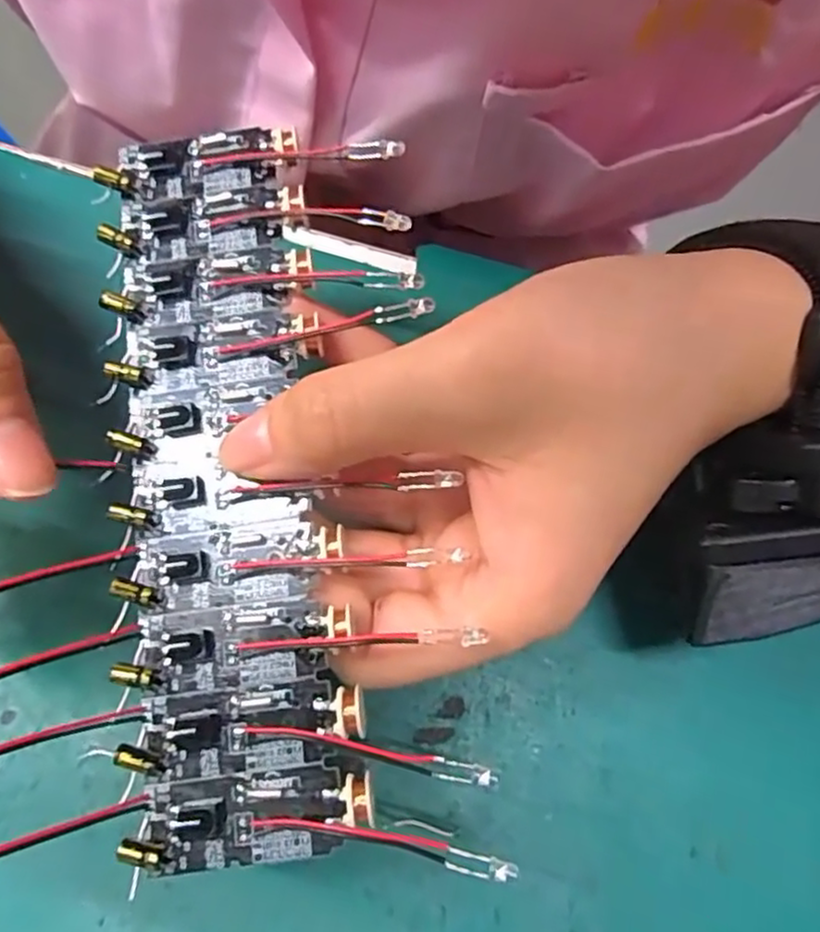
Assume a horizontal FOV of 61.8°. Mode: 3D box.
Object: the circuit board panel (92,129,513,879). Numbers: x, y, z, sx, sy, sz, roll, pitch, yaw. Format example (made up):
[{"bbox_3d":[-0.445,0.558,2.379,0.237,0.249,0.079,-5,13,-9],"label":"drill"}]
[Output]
[{"bbox_3d":[-0.034,-0.002,0.142,0.064,0.012,0.152,-4,77,-3],"label":"circuit board panel"}]

